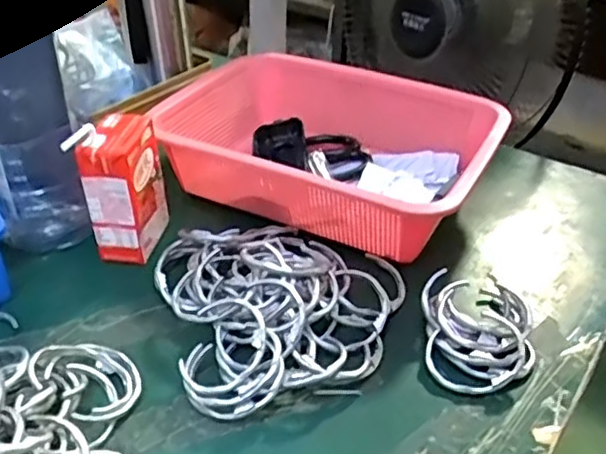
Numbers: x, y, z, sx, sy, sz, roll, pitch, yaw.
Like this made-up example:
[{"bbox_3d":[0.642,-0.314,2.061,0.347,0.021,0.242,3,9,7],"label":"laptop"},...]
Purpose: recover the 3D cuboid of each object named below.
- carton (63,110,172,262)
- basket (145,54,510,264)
[{"bbox_3d":[-0.149,-0.029,0.528,0.043,0.117,0.073,7,35,8],"label":"carton"},{"bbox_3d":[0.019,-0.072,0.613,0.312,0.092,0.219,16,37,20],"label":"basket"}]

